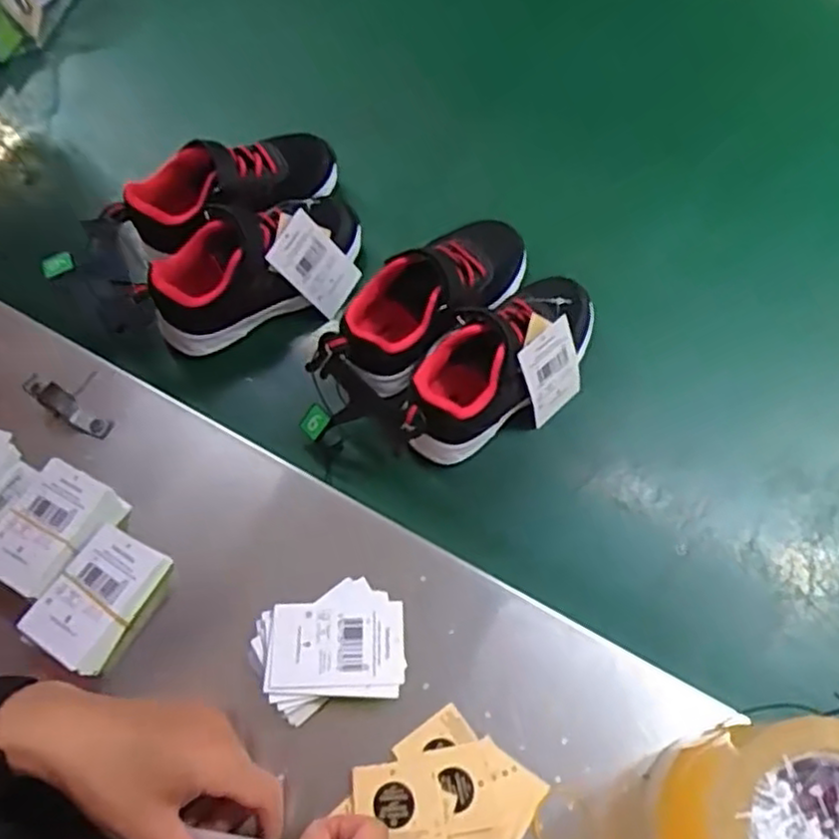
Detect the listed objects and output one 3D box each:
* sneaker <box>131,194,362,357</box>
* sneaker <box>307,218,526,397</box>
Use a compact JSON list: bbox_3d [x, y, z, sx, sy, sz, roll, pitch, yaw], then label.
[{"bbox_3d":[-0.128,-0.122,0.564,0.172,0.060,0.069,-28,71,-10],"label":"sneaker"},{"bbox_3d":[0.009,-0.092,0.540,0.081,0.073,0.193,42,75,15],"label":"sneaker"}]

